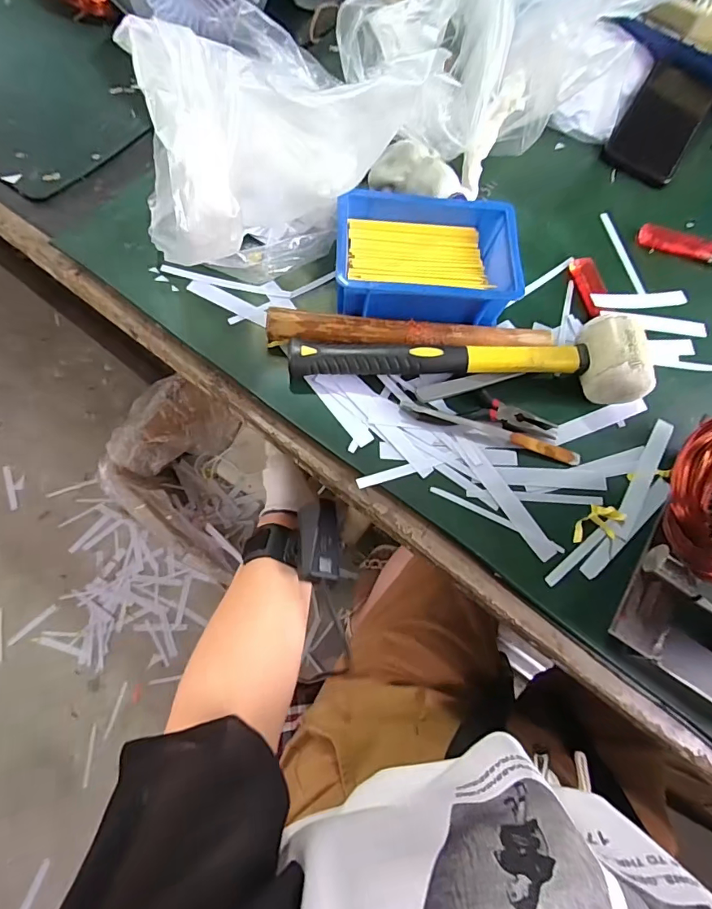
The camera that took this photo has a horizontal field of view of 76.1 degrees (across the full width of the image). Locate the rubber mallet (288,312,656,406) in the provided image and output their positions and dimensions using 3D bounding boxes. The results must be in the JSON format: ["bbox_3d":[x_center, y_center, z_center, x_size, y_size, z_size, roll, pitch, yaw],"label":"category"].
[{"bbox_3d":[0.088,-0.073,0.360,0.273,0.042,0.062,0,72,-5],"label":"rubber mallet"}]

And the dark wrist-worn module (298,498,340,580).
[{"bbox_3d":[-0.030,0.071,0.383,0.031,0.017,0.066,-2,72,-6],"label":"dark wrist-worn module"}]

